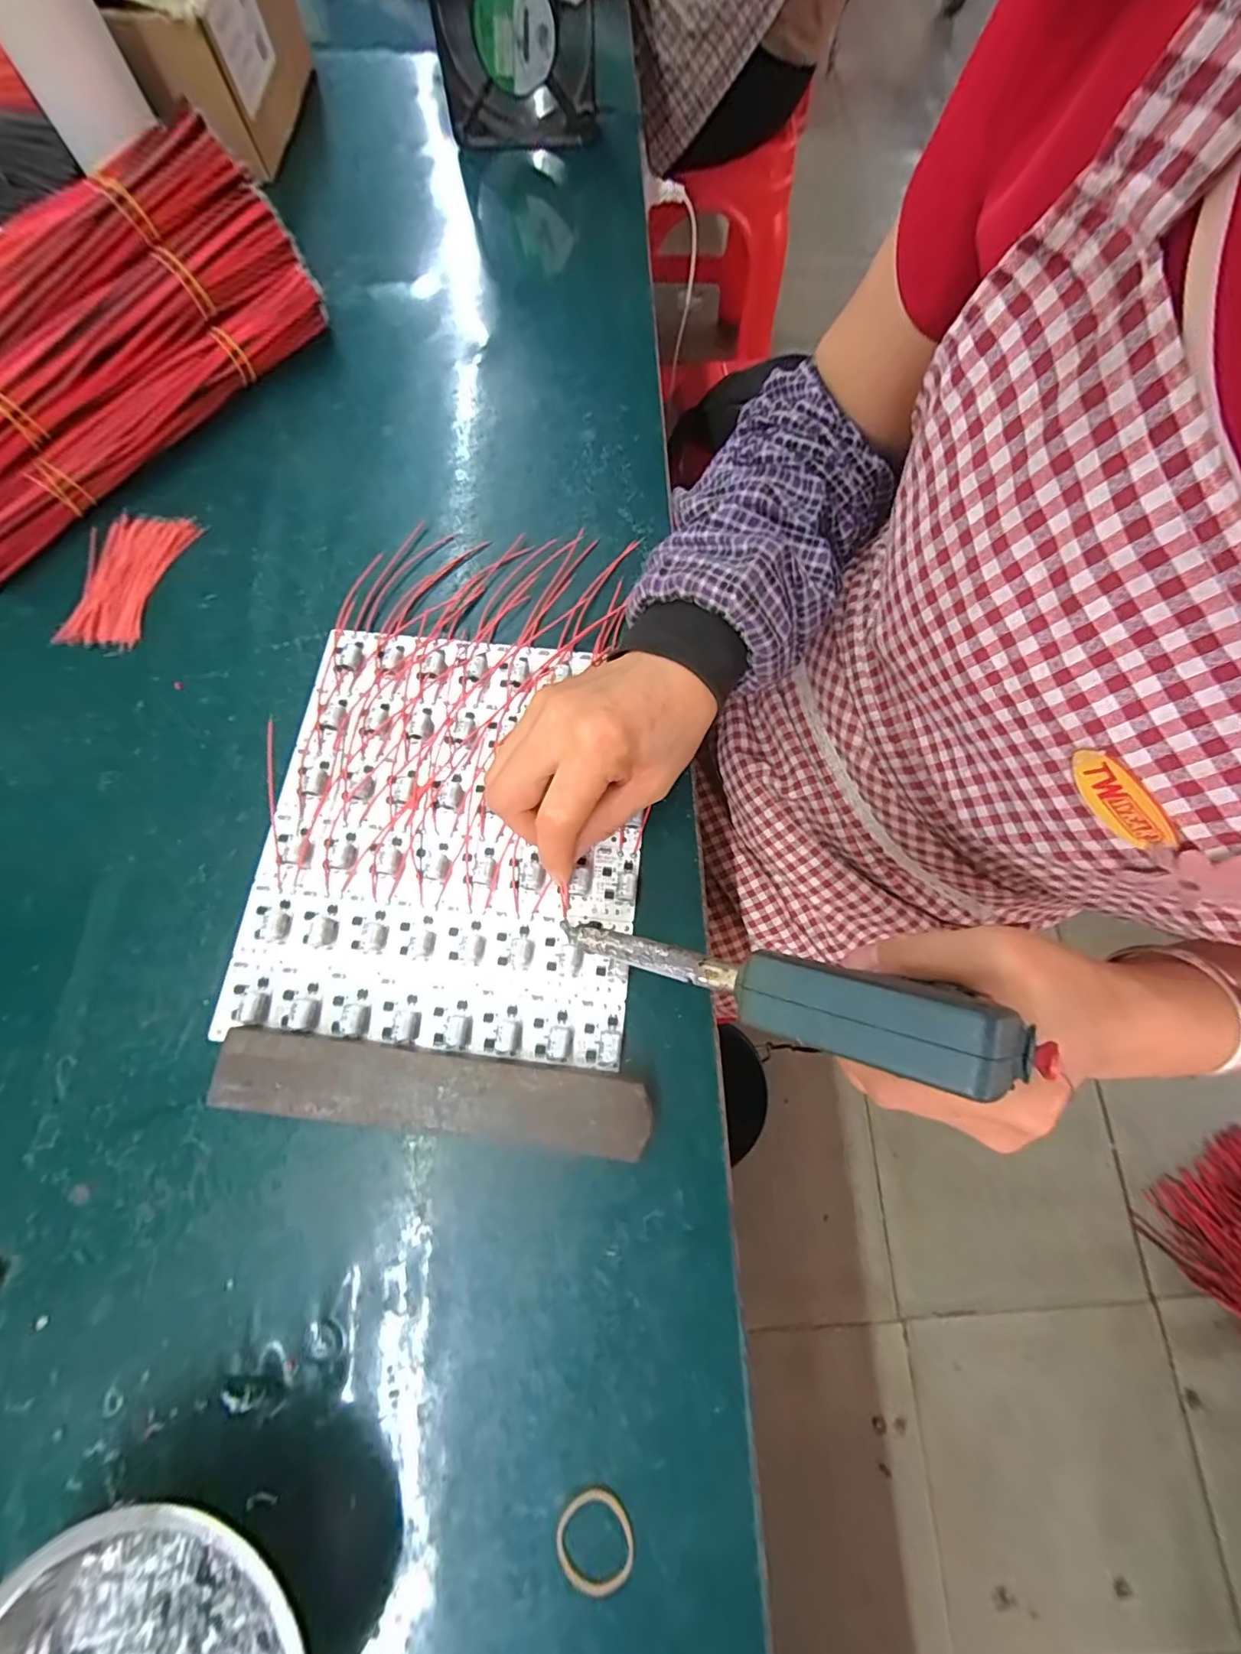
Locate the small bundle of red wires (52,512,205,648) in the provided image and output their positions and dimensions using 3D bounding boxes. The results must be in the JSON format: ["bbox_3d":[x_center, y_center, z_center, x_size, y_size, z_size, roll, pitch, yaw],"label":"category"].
[{"bbox_3d":[-0.319,-0.160,0.354,0.067,0.004,0.097,2,73,1],"label":"small bundle of red wires"}]

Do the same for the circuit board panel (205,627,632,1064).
[{"bbox_3d":[-0.092,-0.002,0.301,0.199,0.012,0.230,4,73,1],"label":"circuit board panel"}]

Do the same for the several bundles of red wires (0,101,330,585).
[{"bbox_3d":[-0.347,-0.314,0.355,0.114,0.090,0.300,37,77,10],"label":"several bundles of red wires"}]

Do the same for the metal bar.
[{"bbox_3d":[-0.086,0.124,0.259,0.198,0.017,0.035,6,73,2],"label":"metal bar"}]

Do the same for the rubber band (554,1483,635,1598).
[{"bbox_3d":[-0.010,0.286,0.219,0.028,0.004,0.032,-22,74,-6],"label":"rubber band"}]

